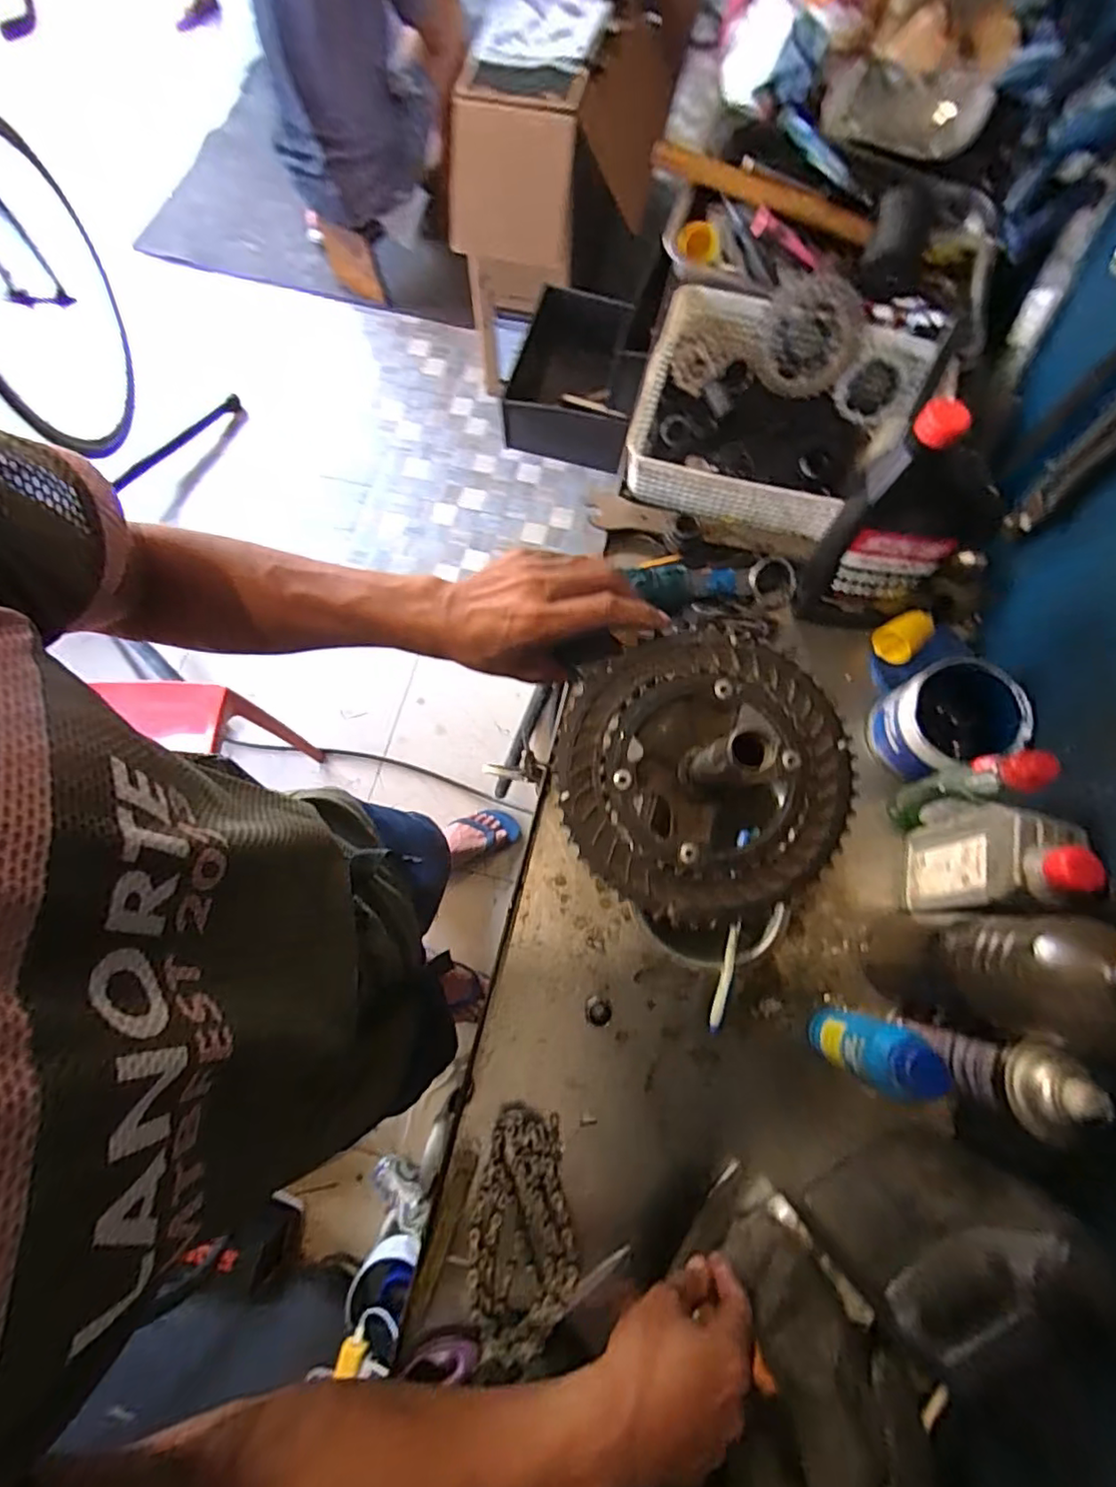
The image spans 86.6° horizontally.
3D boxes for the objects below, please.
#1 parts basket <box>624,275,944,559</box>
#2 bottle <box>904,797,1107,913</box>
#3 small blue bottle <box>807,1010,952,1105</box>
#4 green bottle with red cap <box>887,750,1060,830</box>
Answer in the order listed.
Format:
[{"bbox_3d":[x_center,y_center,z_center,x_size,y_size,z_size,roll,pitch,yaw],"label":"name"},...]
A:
[{"bbox_3d":[0.241,-0.377,0.680,0.294,0.095,0.282,25,74,7],"label":"parts basket"},{"bbox_3d":[0.359,0.098,0.492,0.050,0.176,0.086,13,73,4],"label":"bottle"},{"bbox_3d":[0.240,0.240,0.466,0.034,0.154,0.046,8,72,2],"label":"small blue bottle"},{"bbox_3d":[0.359,0.043,0.534,0.039,0.175,0.039,-18,73,-6],"label":"green bottle with red cap"}]

